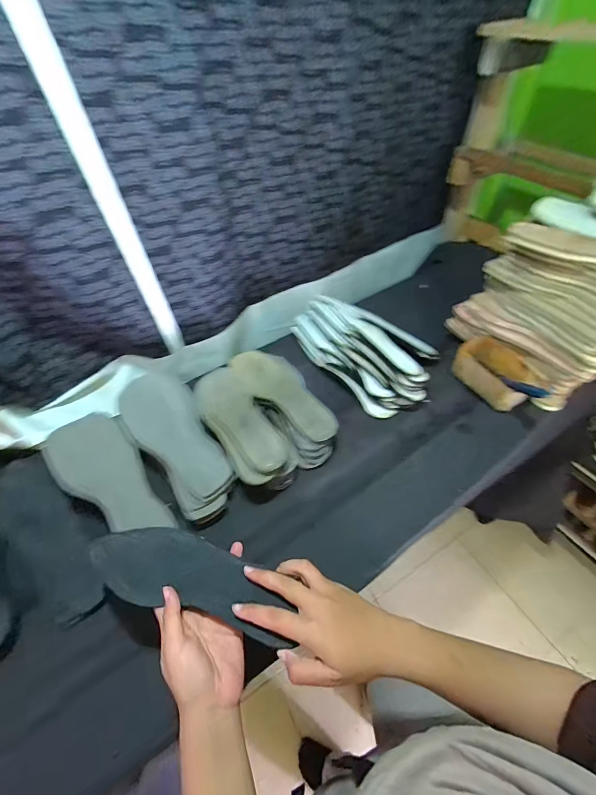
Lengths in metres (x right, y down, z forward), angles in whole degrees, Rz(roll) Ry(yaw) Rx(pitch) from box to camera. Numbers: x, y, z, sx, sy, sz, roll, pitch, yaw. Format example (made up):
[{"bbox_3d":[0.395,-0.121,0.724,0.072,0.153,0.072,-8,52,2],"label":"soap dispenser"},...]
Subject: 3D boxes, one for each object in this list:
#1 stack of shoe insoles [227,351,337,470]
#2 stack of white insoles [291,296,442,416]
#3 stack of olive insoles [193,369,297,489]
[{"bbox_3d":[-0.024,0.000,0.609,0.097,0.046,0.255,-29,54,-20],"label":"stack of shoe insoles"},{"bbox_3d":[0.132,-0.106,0.689,0.201,0.063,0.310,-37,58,-25],"label":"stack of white insoles"},{"bbox_3d":[-0.099,0.036,0.571,0.091,0.067,0.258,-28,54,-19],"label":"stack of olive insoles"}]

